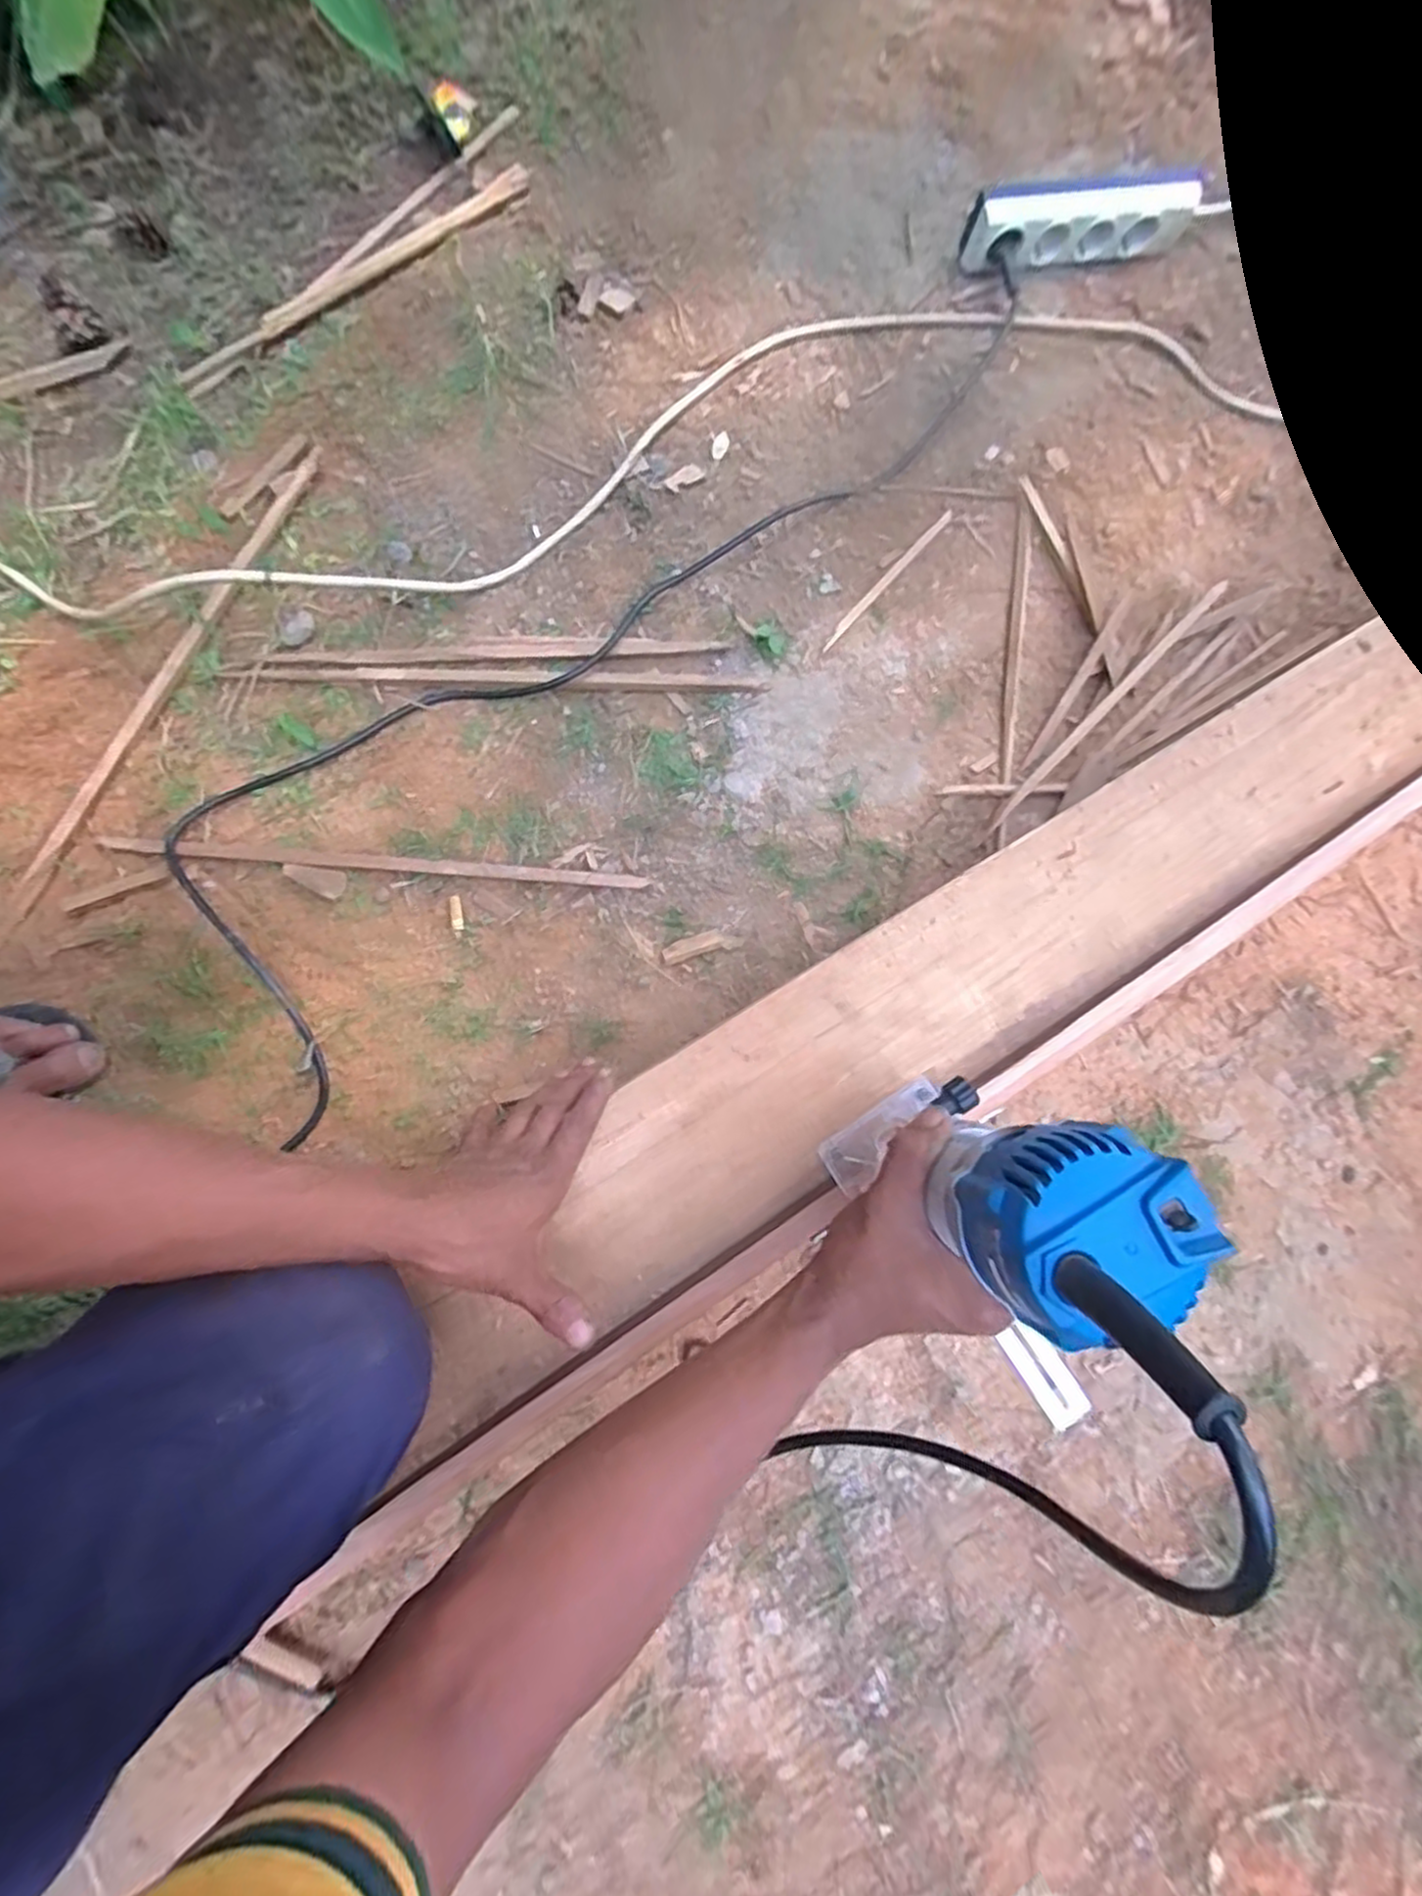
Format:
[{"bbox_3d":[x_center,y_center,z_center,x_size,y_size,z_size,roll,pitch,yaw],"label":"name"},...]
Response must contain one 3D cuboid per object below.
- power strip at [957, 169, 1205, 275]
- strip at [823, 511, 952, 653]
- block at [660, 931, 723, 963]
[{"bbox_3d":[0.393,-0.771,0.772,0.246,0.062,0.047,-13,79,-4],"label":"power strip"},{"bbox_3d":[0.169,-0.355,0.703,0.011,0.004,0.196,41,81,7],"label":"strip"},{"bbox_3d":[-0.015,-0.001,0.614,0.052,0.004,0.017,-19,79,-5],"label":"block"}]

